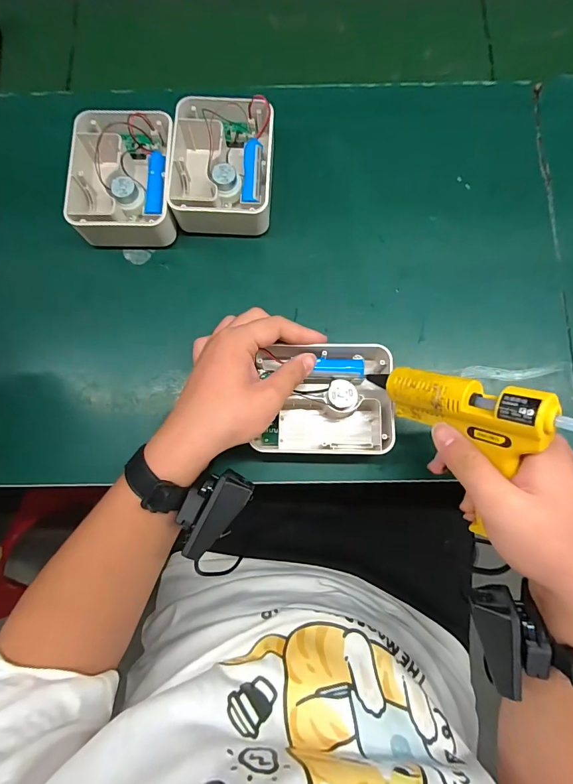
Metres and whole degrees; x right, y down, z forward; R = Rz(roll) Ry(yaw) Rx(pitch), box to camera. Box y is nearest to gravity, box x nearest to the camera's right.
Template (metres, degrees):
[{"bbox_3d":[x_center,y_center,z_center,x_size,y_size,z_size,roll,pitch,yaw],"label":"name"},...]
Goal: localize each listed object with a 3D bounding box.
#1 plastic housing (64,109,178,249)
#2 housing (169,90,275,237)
[{"bbox_3d":[-0.164,-0.217,0.385,0.101,0.047,0.142,-1,82,1],"label":"plastic housing"},{"bbox_3d":[-0.064,-0.228,0.386,0.100,0.045,0.130,2,82,1],"label":"housing"}]

